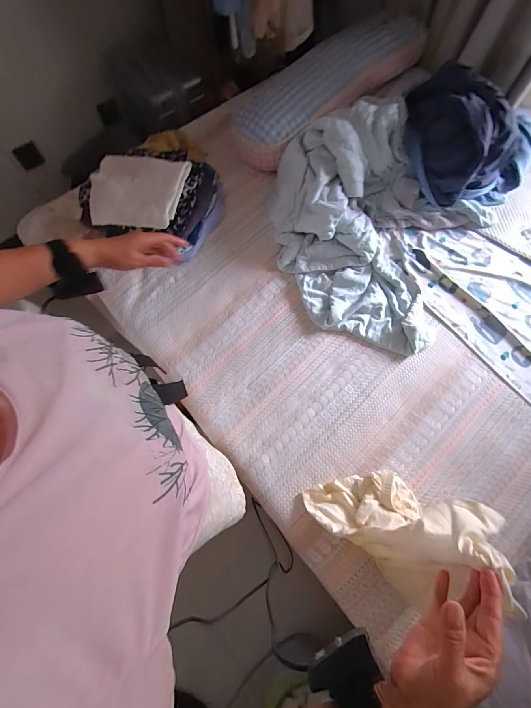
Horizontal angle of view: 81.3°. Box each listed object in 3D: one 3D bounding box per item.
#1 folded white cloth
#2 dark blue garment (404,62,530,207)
[{"bbox_3d":[-0.363,-0.458,0.867,0.271,0.025,0.201,10,90,11],"label":"folded white cloth"},{"bbox_3d":[0.628,-0.669,0.980,0.448,0.230,0.354,33,76,9],"label":"dark blue garment"}]

